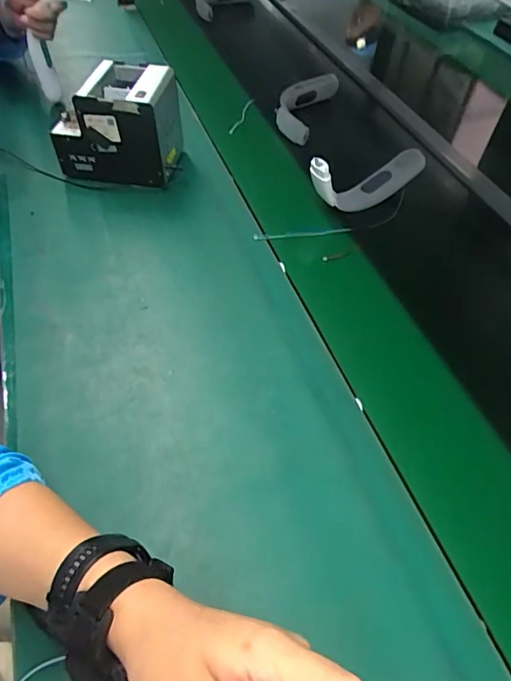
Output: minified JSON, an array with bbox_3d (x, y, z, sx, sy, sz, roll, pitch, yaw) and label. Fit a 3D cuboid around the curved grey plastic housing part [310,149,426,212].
[{"bbox_3d":[0.171,-0.255,0.761,0.210,0.110,0.047,-16,54,-32],"label":"curved grey plastic housing part"}]

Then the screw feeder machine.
[{"bbox_3d":[-0.223,-0.363,0.769,0.184,0.139,0.144,8,54,4],"label":"screw feeder machine"}]

